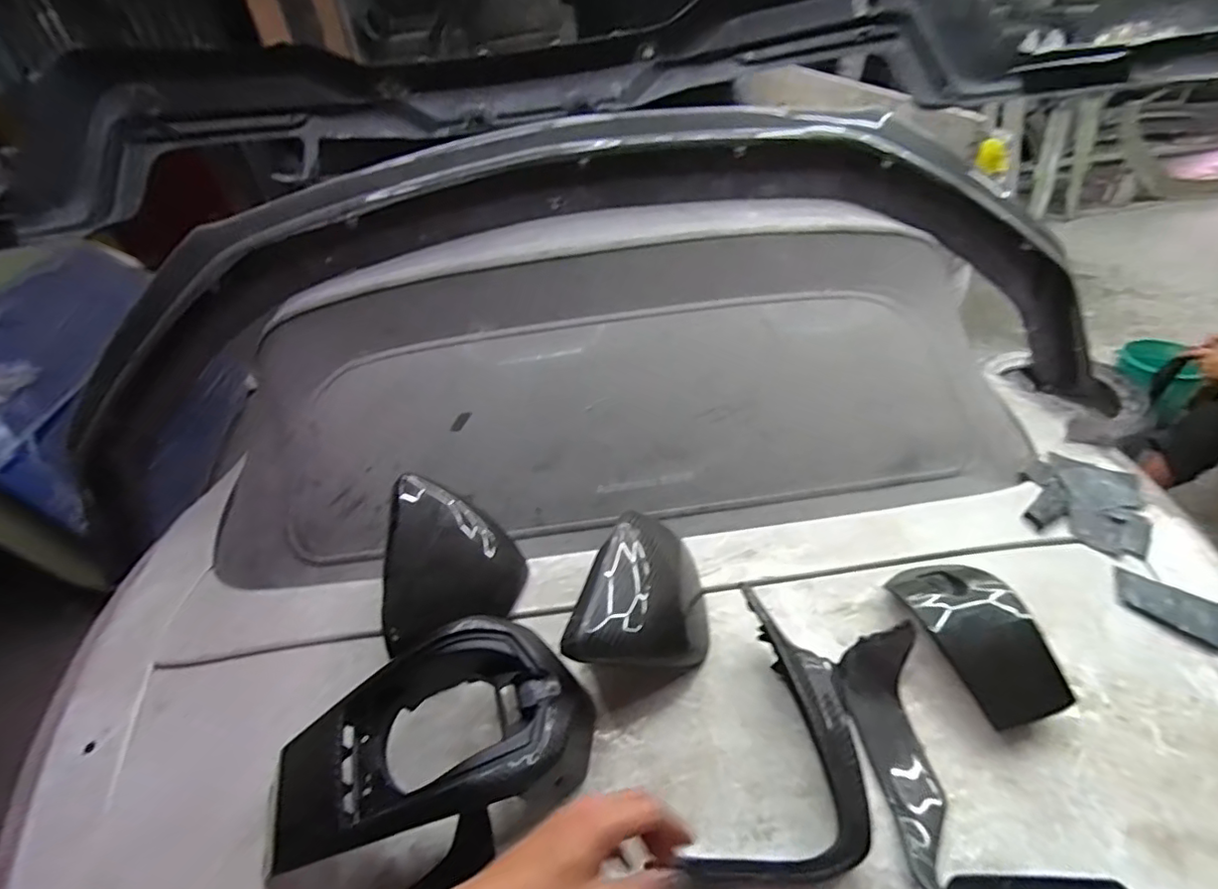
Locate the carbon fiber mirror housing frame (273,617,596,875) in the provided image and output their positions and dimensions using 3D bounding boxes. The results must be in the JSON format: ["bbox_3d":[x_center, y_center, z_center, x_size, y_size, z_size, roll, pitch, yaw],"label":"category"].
[{"bbox_3d":[-0.169,0.284,0.515,0.303,0.104,0.171,-21,41,-16],"label":"carbon fiber mirror housing frame"}]

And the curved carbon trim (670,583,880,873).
[{"bbox_3d":[0.172,0.274,0.516,0.141,0.075,0.250,9,42,19],"label":"curved carbon trim"}]

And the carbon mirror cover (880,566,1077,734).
[{"bbox_3d":[0.397,0.198,0.602,0.115,0.050,0.175,-17,40,-12],"label":"carbon mirror cover"}]

